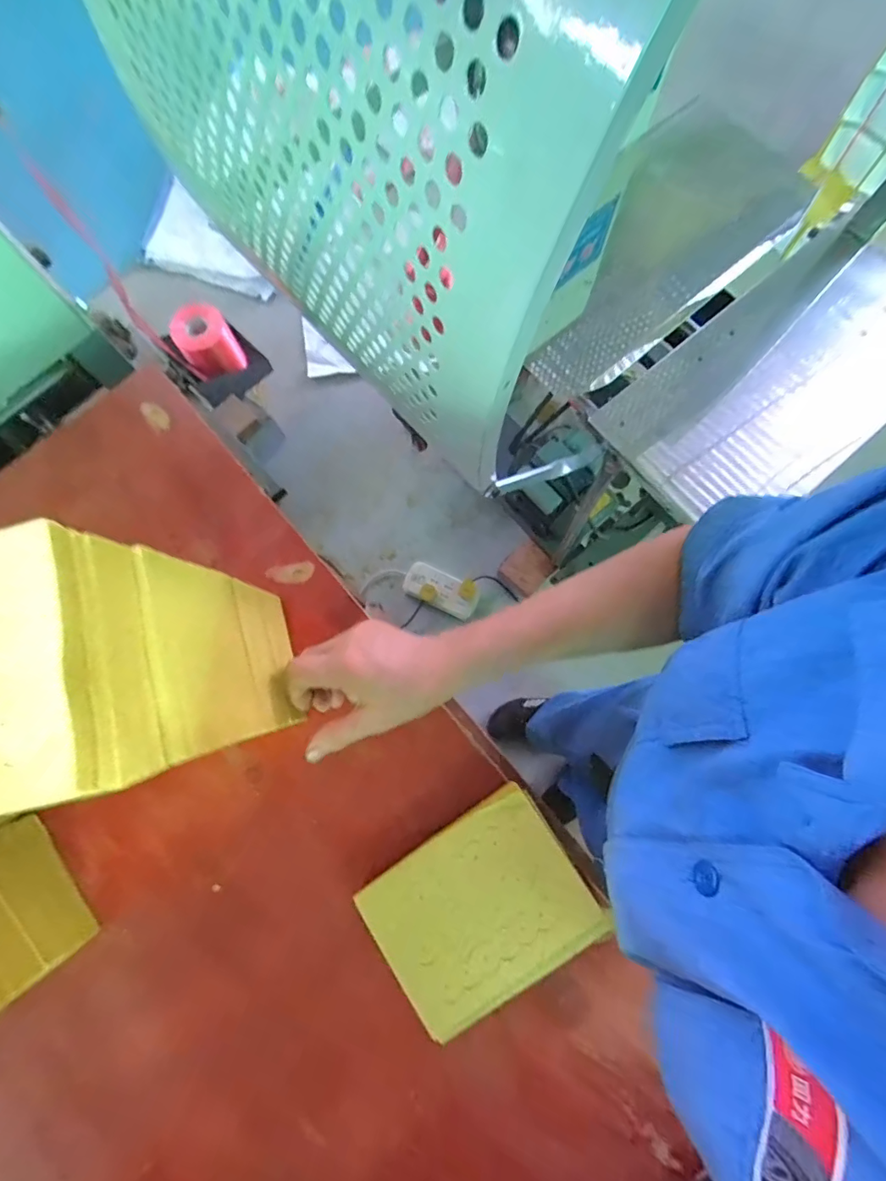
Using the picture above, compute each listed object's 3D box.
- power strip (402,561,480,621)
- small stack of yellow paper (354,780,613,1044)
[{"bbox_3d":[-0.002,-0.004,1.340,0.206,0.030,0.099,27,79,6],"label":"power strip"},{"bbox_3d":[0.032,0.255,0.392,0.158,0.030,0.132,-34,79,-7],"label":"small stack of yellow paper"}]

